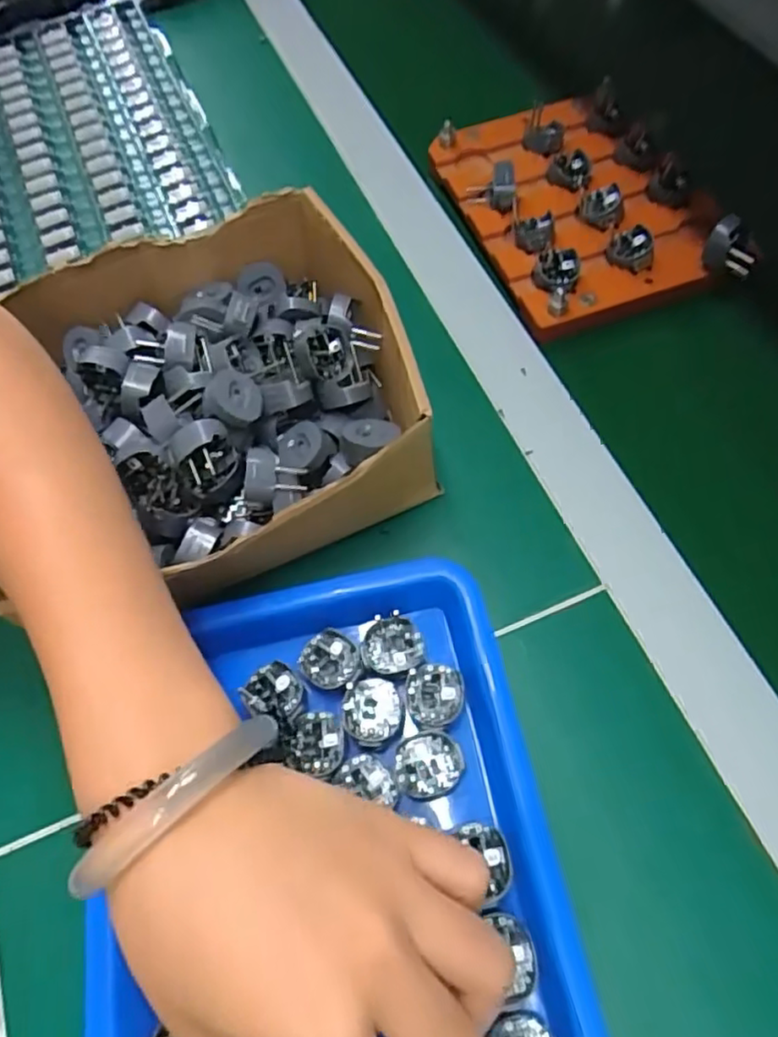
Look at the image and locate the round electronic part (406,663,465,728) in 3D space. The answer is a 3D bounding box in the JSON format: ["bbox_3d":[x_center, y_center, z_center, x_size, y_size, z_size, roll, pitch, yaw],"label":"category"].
[{"bbox_3d":[0.020,0.076,0.284,0.024,0.004,0.026,-2,63,4],"label":"round electronic part"}]

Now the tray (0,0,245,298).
[{"bbox_3d":[-0.250,-0.266,0.470,0.224,0.015,0.262,-23,64,-7],"label":"tray"}]

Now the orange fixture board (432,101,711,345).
[{"bbox_3d":[0.116,-0.203,0.417,0.129,0.022,0.181,-19,64,-5],"label":"orange fixture board"}]

